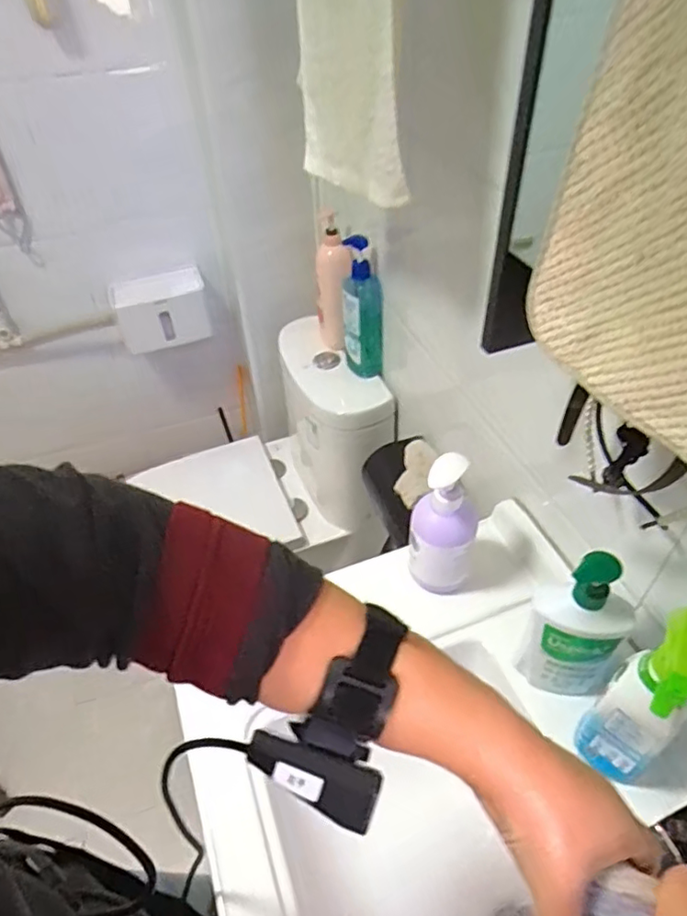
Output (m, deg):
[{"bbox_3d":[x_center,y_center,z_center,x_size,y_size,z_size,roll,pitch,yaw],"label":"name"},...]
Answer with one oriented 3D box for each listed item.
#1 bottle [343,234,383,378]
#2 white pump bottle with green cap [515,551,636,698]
[{"bbox_3d":[0.037,-0.279,1.122,0.076,0.265,0.060,-1,46,2],"label":"bottle"},{"bbox_3d":[0.231,0.171,0.587,0.090,0.194,0.047,24,51,23],"label":"white pump bottle with green cap"}]

